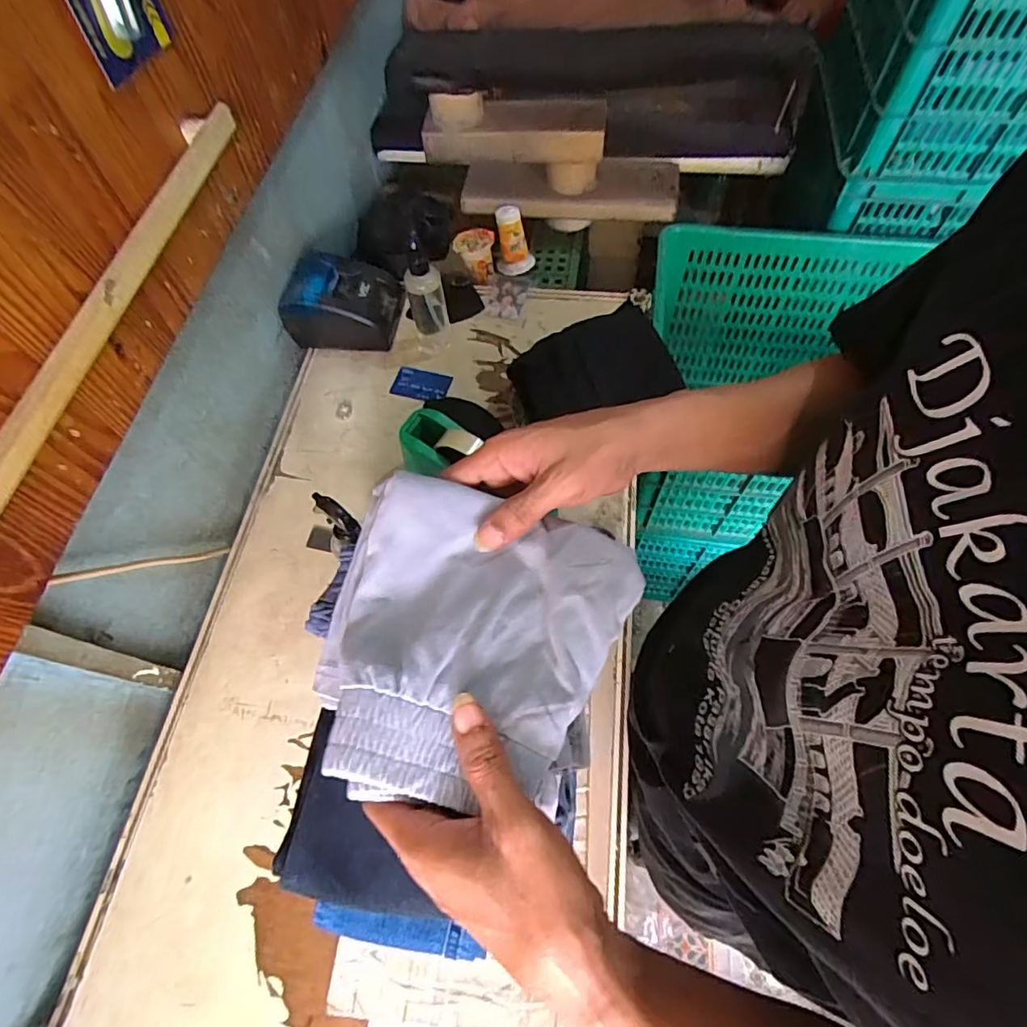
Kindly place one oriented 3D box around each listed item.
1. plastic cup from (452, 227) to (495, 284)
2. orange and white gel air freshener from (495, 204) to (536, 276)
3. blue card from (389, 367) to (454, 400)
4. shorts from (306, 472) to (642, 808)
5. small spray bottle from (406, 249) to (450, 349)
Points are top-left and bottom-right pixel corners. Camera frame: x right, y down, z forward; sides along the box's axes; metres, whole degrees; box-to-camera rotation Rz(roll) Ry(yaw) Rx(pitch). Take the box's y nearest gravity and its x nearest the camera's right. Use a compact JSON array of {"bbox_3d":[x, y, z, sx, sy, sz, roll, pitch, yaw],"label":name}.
[{"bbox_3d":[-0.065,-0.445,0.960,0.068,0.067,0.065,-1,62,2],"label":"plastic cup"},{"bbox_3d":[0.002,-0.493,0.999,0.066,0.092,0.063,-2,62,2],"label":"orange and white gel air freshener"},{"bbox_3d":[-0.137,-0.192,0.822,0.083,0.006,0.051,17,69,12],"label":"blue card"},{"bbox_3d":[-0.024,0.067,0.303,0.161,0.042,0.164,12,64,9],"label":"shorts"},{"bbox_3d":[-0.121,-0.297,0.773,0.050,0.144,0.051,-11,62,-3],"label":"small spray bottle"}]

